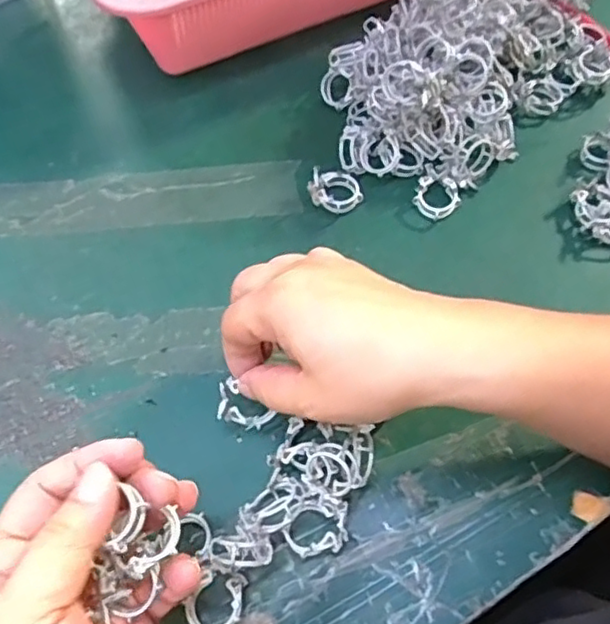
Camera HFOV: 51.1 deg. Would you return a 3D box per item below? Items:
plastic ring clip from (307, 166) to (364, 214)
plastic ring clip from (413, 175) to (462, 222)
[{"bbox_3d":[0.019,-0.077,0.399,0.033,0.013,0.027,25,64,14],"label":"plastic ring clip"},{"bbox_3d":[0.081,-0.071,0.394,0.028,0.008,0.029,0,60,0],"label":"plastic ring clip"}]

